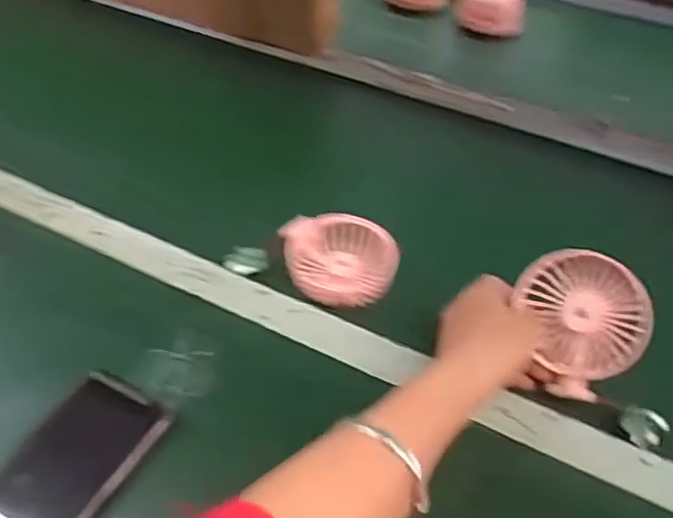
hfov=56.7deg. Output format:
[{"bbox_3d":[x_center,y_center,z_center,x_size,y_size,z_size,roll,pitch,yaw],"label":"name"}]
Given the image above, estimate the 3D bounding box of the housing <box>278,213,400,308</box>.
[{"bbox_3d":[0.002,-0.007,0.552,0.090,0.038,0.095,-10,49,-10],"label":"housing"}]

